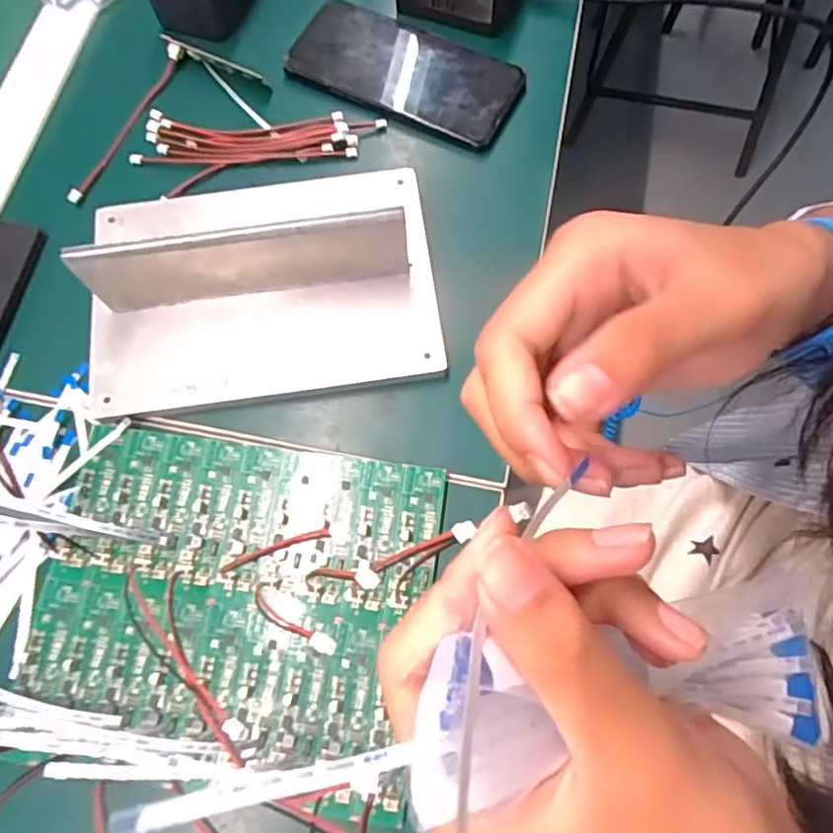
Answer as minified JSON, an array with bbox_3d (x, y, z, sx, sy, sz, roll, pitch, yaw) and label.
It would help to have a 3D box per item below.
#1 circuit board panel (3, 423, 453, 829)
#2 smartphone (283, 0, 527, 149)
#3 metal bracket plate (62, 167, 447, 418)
[{"bbox_3d":[-0.092,0.089,0.314,0.194,0.009,0.159,11,71,5],"label":"circuit board panel"},{"bbox_3d":[-0.006,-0.239,0.421,0.157,0.008,0.075,26,73,9],"label":"smartphone"},{"bbox_3d":[-0.091,-0.085,0.344,0.196,0.062,0.137,-8,71,-2],"label":"metal bracket plate"}]

